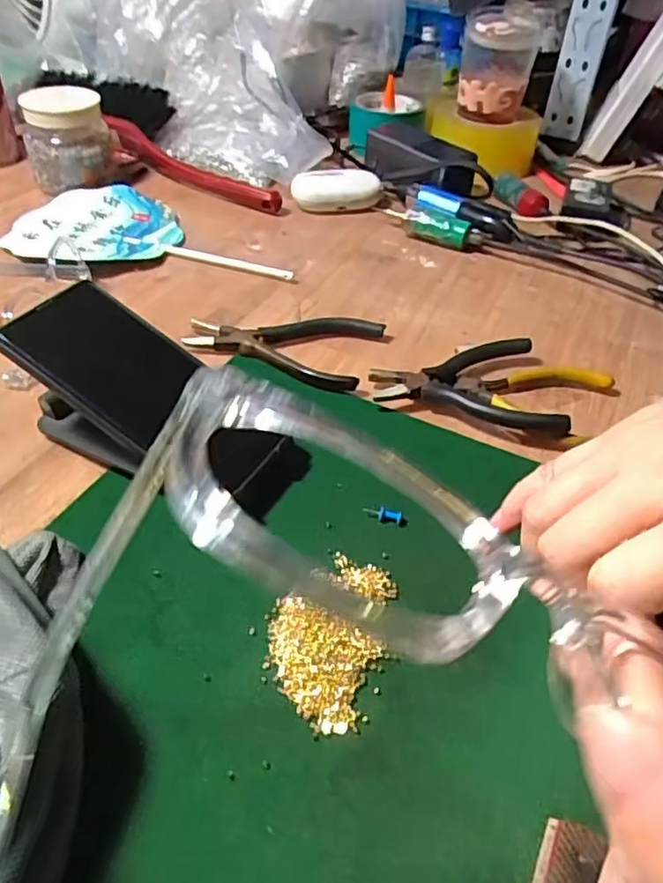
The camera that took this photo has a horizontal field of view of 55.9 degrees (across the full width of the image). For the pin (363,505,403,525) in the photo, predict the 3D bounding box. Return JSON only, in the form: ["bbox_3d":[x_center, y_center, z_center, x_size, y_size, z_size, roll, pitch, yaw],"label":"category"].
[{"bbox_3d":[0.029,0.041,0.354,0.022,0.006,0.007,11,46,7],"label":"pin"}]

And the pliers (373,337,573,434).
[{"bbox_3d":[0.090,-0.039,0.436,0.120,0.025,0.095,0,45,-4],"label":"pliers"}]

